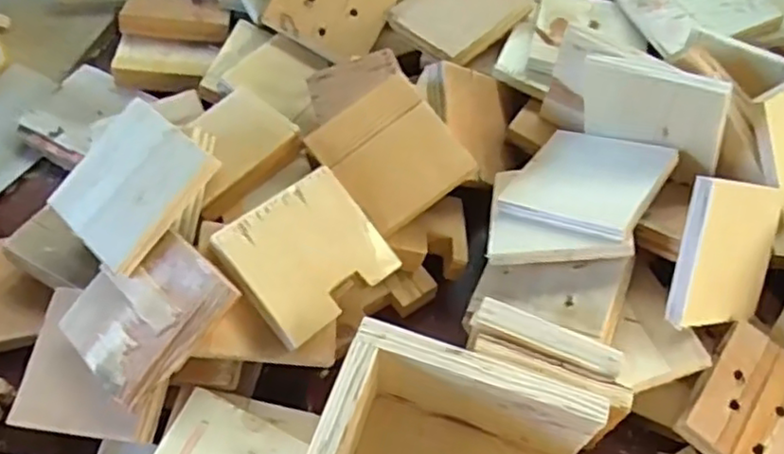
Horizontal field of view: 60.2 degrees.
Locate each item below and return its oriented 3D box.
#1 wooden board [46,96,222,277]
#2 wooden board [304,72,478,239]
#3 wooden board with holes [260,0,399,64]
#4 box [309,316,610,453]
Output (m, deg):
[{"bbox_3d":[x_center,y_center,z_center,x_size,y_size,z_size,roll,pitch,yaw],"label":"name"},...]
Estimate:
[{"bbox_3d":[-0.166,-0.028,0.427,0.091,0.007,0.089,36,84,27],"label":"wooden board"},{"bbox_3d":[0.000,-0.050,0.465,0.081,0.010,0.089,-36,77,-6],"label":"wooden board"},{"bbox_3d":[-0.047,-0.197,0.577,0.092,0.018,0.103,29,89,-6],"label":"wooden board with holes"},{"bbox_3d":[0.033,0.145,0.382,0.151,0.089,0.131,18,58,8],"label":"box"}]

